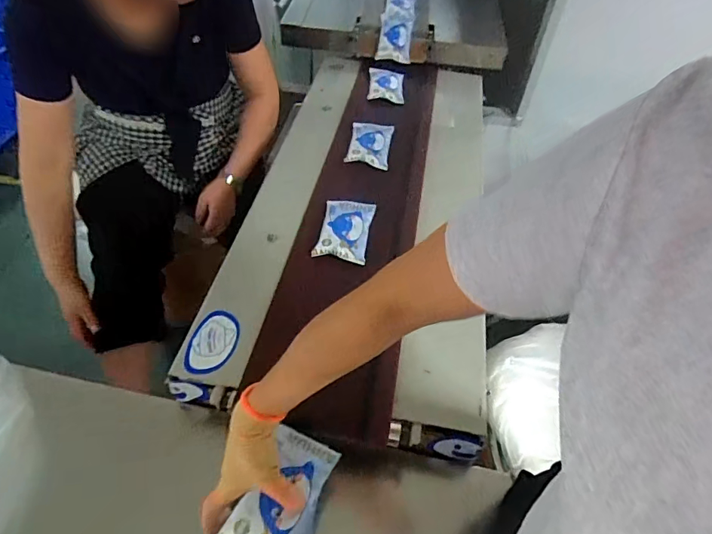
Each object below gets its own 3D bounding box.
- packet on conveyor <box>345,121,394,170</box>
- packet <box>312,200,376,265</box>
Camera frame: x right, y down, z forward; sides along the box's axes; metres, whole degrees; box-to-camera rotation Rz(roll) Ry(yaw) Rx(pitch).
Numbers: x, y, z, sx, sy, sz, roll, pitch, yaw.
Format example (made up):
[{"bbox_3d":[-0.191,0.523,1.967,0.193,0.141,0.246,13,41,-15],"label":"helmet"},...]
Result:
[{"bbox_3d":[0.032,-0.269,0.984,0.085,0.023,0.142,9,49,1],"label":"packet on conveyor"},{"bbox_3d":[-0.017,-0.072,0.804,0.084,0.023,0.149,10,49,3],"label":"packet"}]

